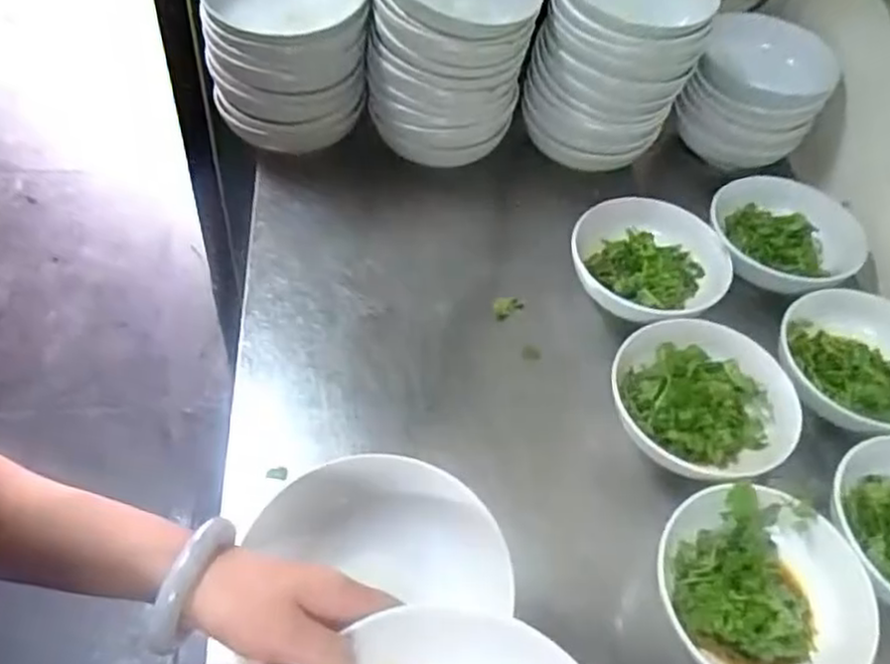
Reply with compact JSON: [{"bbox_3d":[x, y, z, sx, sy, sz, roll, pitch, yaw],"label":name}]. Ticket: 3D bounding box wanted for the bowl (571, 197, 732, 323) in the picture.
[{"bbox_3d":[0.235,-0.077,0.858,0.172,0.063,0.179,3,52,-4],"label":"bowl"}]

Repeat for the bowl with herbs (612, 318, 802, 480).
[{"bbox_3d":[0.262,0.073,0.749,0.182,0.059,0.173,3,52,-4],"label":"bowl with herbs"}]

